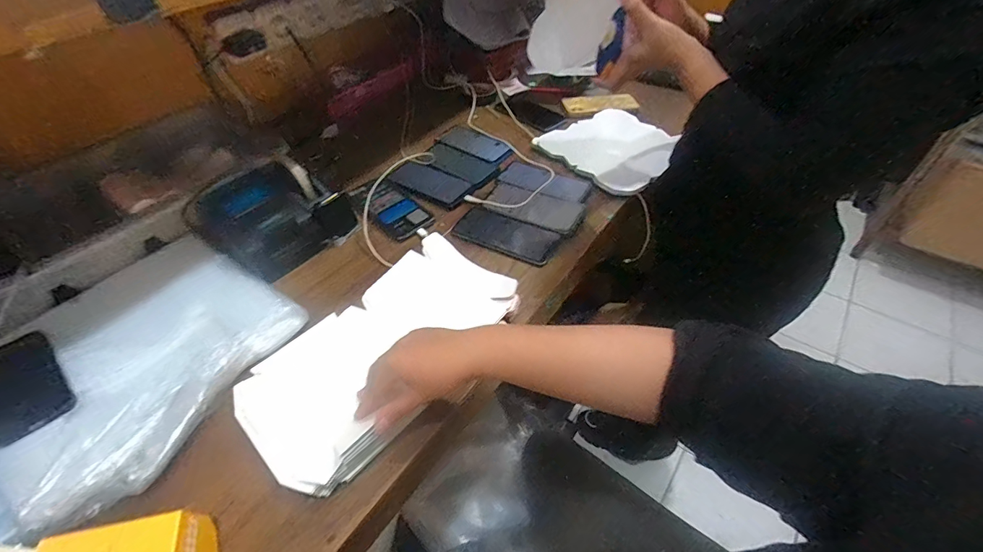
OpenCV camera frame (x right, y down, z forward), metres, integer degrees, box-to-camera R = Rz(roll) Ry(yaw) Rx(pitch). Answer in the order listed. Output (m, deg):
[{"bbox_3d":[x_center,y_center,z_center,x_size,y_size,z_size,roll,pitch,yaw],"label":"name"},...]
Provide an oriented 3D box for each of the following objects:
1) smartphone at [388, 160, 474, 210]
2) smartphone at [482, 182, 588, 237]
[{"bbox_3d":[-0.110,-0.170,0.765,0.150,0.012,0.078,25,52,23],"label":"smartphone"},{"bbox_3d":[0.069,-0.115,0.710,0.167,0.014,0.070,23,62,23],"label":"smartphone"}]

